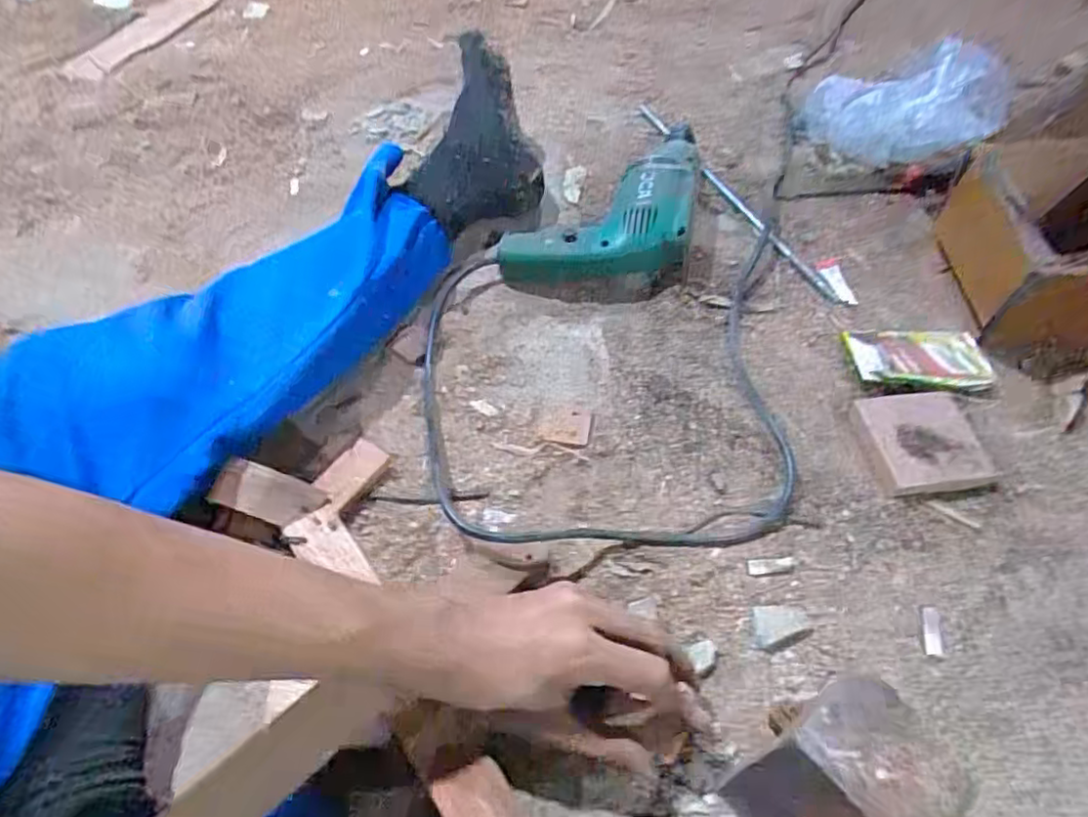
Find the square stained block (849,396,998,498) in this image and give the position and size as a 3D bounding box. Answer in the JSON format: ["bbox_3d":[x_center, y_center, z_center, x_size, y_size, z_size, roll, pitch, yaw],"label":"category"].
[{"bbox_3d":[0.280,0.023,0.468,0.078,0.015,0.078,-6,54,-1],"label":"square stained block"}]

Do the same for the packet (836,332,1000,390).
[{"bbox_3d":[0.307,-0.039,0.518,0.104,0.016,0.064,5,55,7],"label":"packet"}]

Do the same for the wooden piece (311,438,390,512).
[{"bbox_3d":[-0.152,0.050,0.495,0.033,0.005,0.065,25,44,11],"label":"wooden piece"}]

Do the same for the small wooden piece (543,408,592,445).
[{"bbox_3d":[0.018,0.014,0.510,0.037,0.005,0.036,-1,54,2],"label":"small wooden piece"}]

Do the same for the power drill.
[{"bbox_3d":[0.054,-0.198,0.615,0.178,0.061,0.188,6,55,7],"label":"power drill"}]

